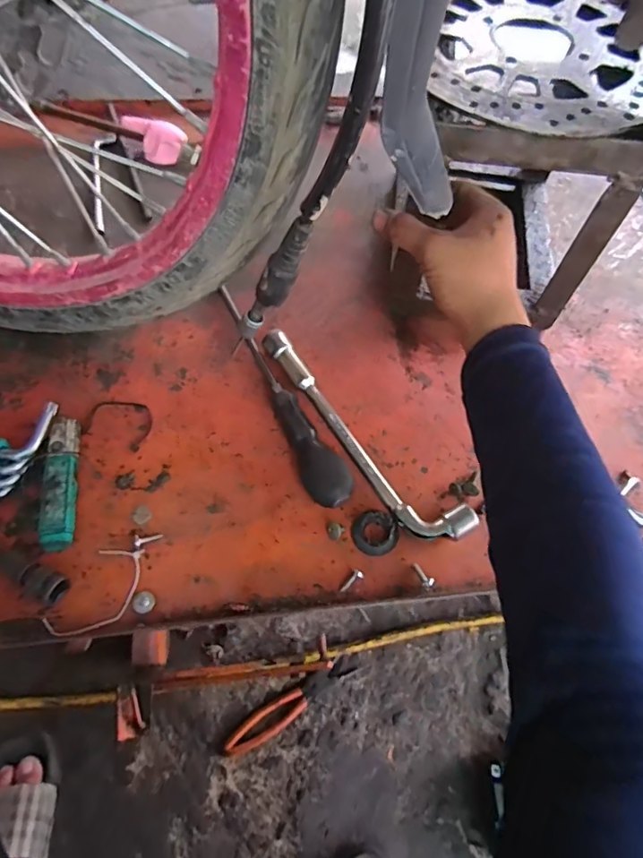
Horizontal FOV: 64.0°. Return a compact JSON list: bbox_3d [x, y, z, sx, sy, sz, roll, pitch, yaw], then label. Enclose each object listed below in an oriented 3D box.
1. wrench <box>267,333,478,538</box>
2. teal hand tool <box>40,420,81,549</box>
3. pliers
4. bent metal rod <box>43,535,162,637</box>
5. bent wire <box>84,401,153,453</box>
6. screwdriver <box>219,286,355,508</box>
[{"bbox_3d":[0.027,0.004,0.425,0.043,0.021,0.233,-36,70,-19],"label":"wrench"},{"bbox_3d":[-0.200,0.041,0.394,0.022,0.019,0.101,-7,63,-6],"label":"teal hand tool"},{"bbox_3d":[-0.043,0.383,0.711,0.198,0.016,0.037,-29,68,-16],"label":"pliers"},{"bbox_3d":[-0.153,0.112,0.372,0.044,0.005,0.092,29,65,12],"label":"bent metal rod"},{"bbox_3d":[-0.169,-0.007,0.432,0.053,0.004,0.041,20,64,8],"label":"bent wire"},{"bbox_3d":[-0.032,-0.037,0.441,0.036,0.027,0.231,-19,65,-12],"label":"screwdriver"}]

